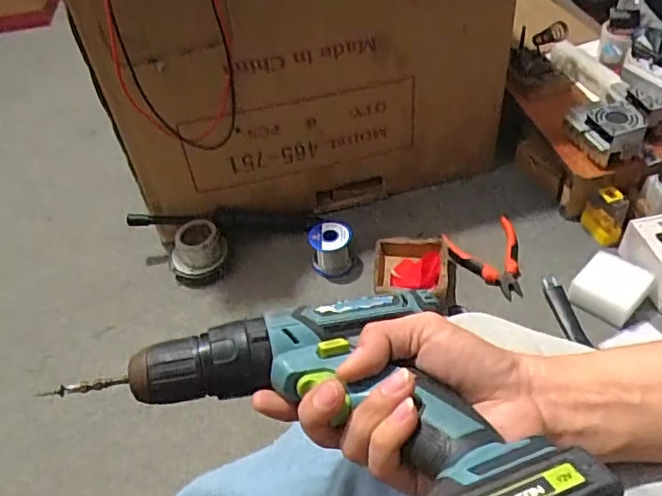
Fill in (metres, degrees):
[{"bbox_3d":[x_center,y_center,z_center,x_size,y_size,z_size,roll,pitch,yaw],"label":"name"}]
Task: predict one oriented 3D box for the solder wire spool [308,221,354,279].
[{"bbox_3d":[0.003,0.001,0.946,0.069,0.064,0.067,-11,46,-3],"label":"solder wire spool"}]

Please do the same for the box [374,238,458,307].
[{"bbox_3d":[0.124,0.032,0.908,0.115,0.039,0.118,0,47,7],"label":"box"}]

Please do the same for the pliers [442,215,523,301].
[{"bbox_3d":[0.254,0.012,0.920,0.122,0.028,0.132,-25,49,-16],"label":"pliers"}]

